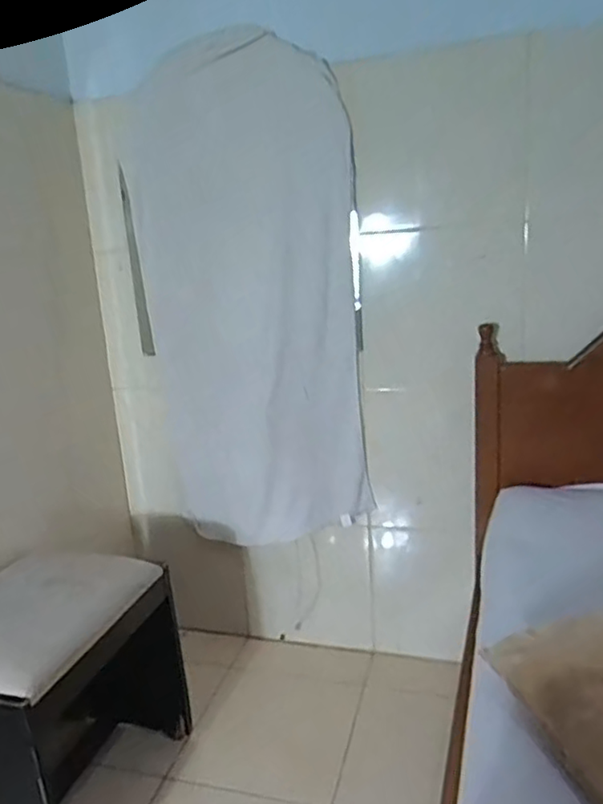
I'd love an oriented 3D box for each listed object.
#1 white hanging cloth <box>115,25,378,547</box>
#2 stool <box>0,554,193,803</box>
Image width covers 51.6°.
[{"bbox_3d":[-0.150,-0.225,1.695,0.612,1.294,0.072,0,20,17],"label":"white hanging cloth"},{"bbox_3d":[-0.544,0.667,1.372,0.380,0.495,0.490,1,15,17],"label":"stool"}]

